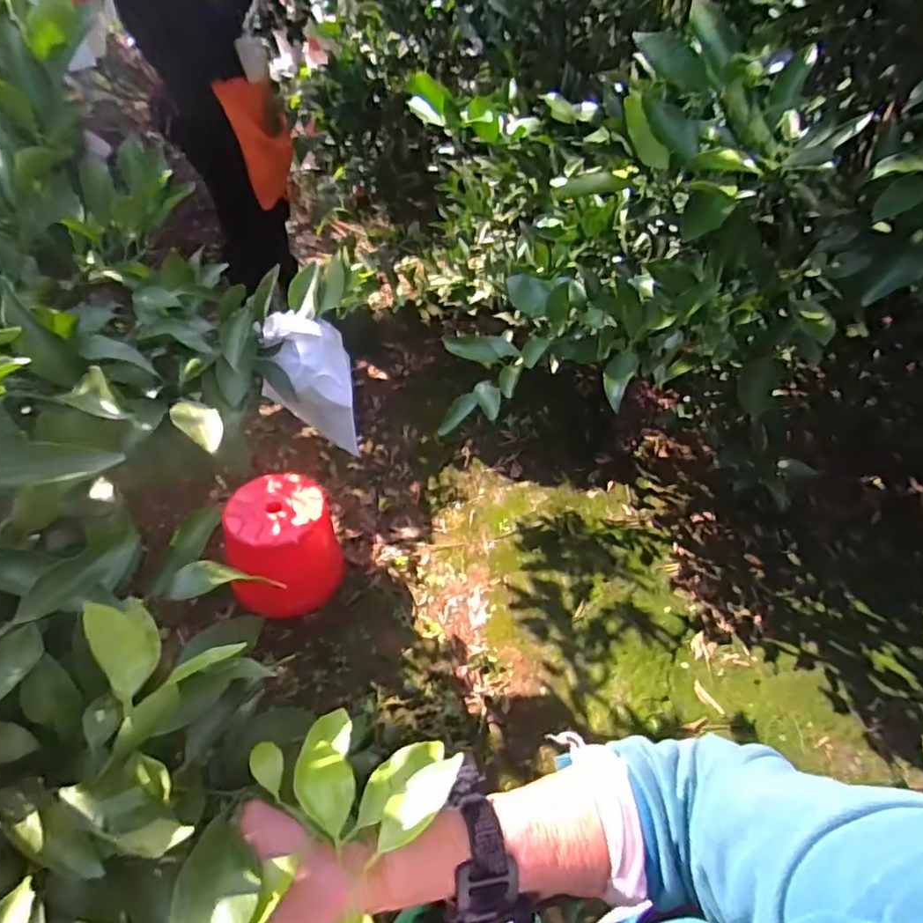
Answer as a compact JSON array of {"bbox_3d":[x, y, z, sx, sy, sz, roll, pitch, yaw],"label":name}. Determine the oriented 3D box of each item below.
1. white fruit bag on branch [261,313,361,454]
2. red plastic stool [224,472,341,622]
[{"bbox_3d":[-0.147,-0.074,0.594,0.077,0.142,0.058,-17,50,-9],"label":"white fruit bag on branch"},{"bbox_3d":[-0.461,0.225,1.559,0.264,0.257,0.301,-7,49,0],"label":"red plastic stool"}]

